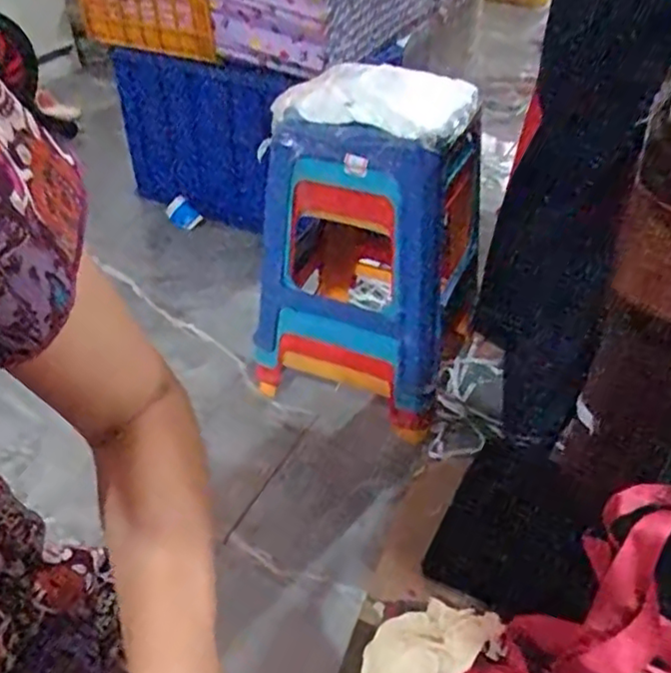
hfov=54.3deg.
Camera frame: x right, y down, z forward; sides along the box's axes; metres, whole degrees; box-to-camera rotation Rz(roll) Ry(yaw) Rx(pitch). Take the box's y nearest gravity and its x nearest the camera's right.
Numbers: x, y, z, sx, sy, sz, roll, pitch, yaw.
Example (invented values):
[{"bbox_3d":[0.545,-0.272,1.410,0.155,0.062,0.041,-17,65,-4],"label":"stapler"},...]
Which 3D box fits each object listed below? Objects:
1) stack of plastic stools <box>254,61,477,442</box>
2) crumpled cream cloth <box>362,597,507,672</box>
[{"bbox_3d":[0.055,-0.178,1.172,0.363,0.522,0.353,15,41,18],"label":"stack of plastic stools"},{"bbox_3d":[0.051,0.174,0.366,0.086,0.023,0.044,-20,43,-22],"label":"crumpled cream cloth"}]

